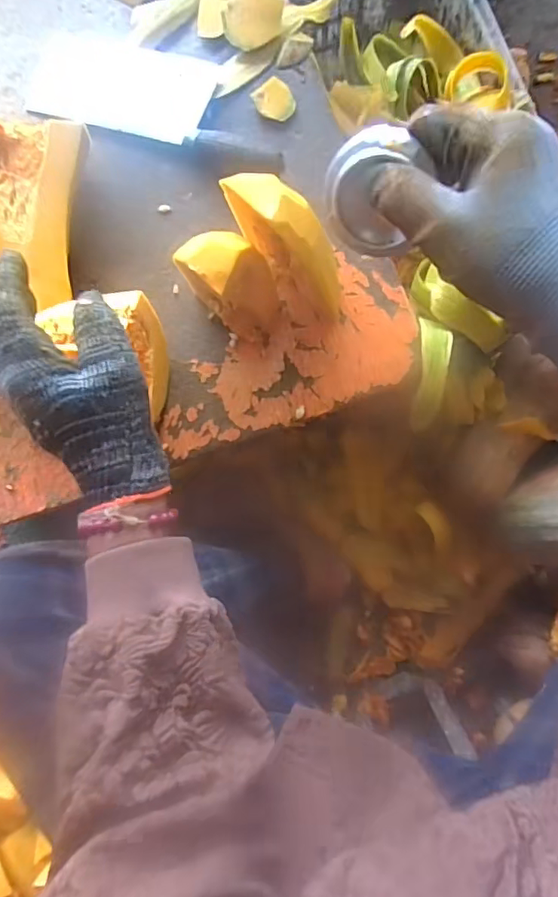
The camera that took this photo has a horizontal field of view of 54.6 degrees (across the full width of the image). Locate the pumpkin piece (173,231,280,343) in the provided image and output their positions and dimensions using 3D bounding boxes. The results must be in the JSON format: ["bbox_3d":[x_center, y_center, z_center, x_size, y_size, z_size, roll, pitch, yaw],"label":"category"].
[{"bbox_3d":[-0.041,-0.131,0.449,0.075,0.122,0.052,-2,82,4],"label":"pumpkin piece"}]

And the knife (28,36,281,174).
[{"bbox_3d":[-0.118,-0.348,0.532,0.273,0.018,0.099,19,84,7],"label":"knife"}]

